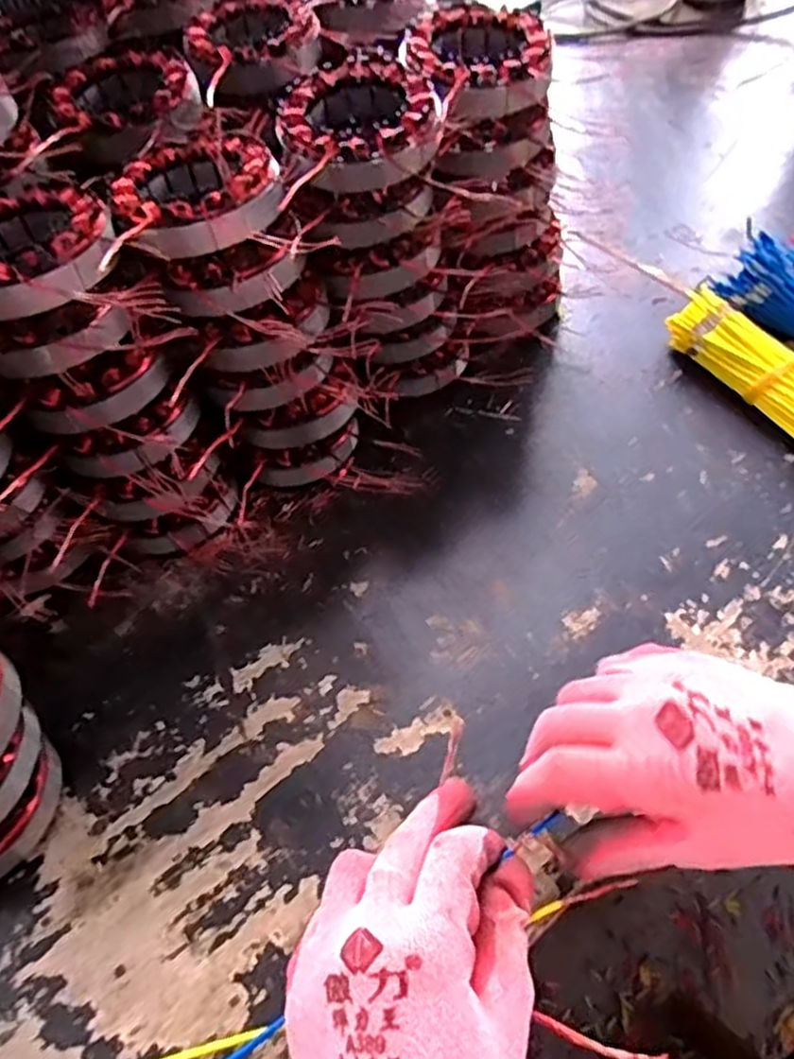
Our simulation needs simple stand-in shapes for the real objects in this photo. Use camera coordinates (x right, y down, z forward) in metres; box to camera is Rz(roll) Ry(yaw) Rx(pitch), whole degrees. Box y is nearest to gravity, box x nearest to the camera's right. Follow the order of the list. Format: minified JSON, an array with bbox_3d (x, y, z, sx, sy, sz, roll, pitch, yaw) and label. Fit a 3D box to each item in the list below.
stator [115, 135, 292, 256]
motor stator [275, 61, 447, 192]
[{"bbox_3d":[-0.102,-0.177,0.368,0.083,0.026,0.088,-12,54,-5],"label":"stator"},{"bbox_3d":[-0.019,-0.224,0.395,0.086,0.026,0.086,-2,54,2],"label":"motor stator"}]

